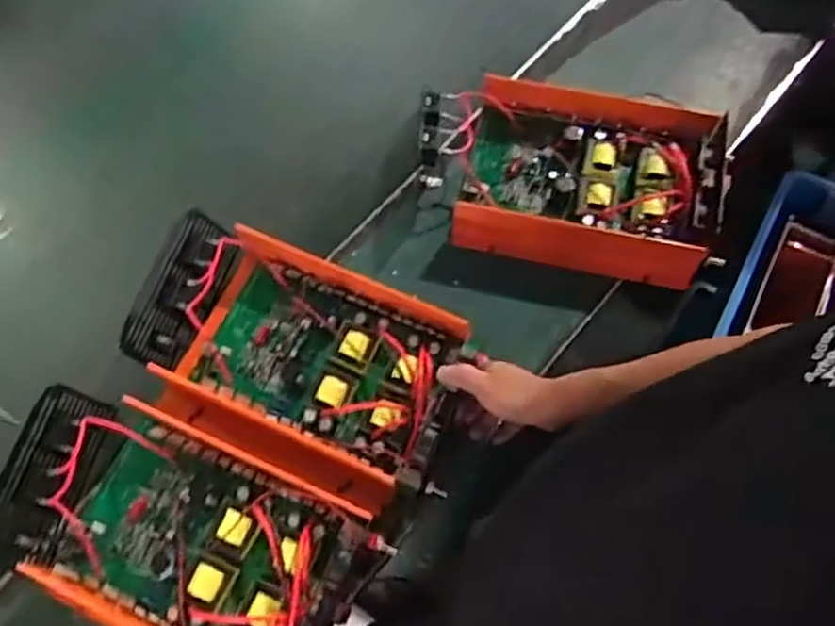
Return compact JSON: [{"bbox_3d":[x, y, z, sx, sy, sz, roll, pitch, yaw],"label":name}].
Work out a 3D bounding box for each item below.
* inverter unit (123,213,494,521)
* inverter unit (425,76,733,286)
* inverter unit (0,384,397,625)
[{"bbox_3d":[-0.133,0.046,0.817,0.366,0.073,0.226,23,70,11],"label":"inverter unit"},{"bbox_3d":[0.176,-0.172,0.886,0.359,0.096,0.209,13,68,8],"label":"inverter unit"},{"bbox_3d":[-0.252,0.227,0.754,0.391,0.086,0.204,23,70,11],"label":"inverter unit"}]

